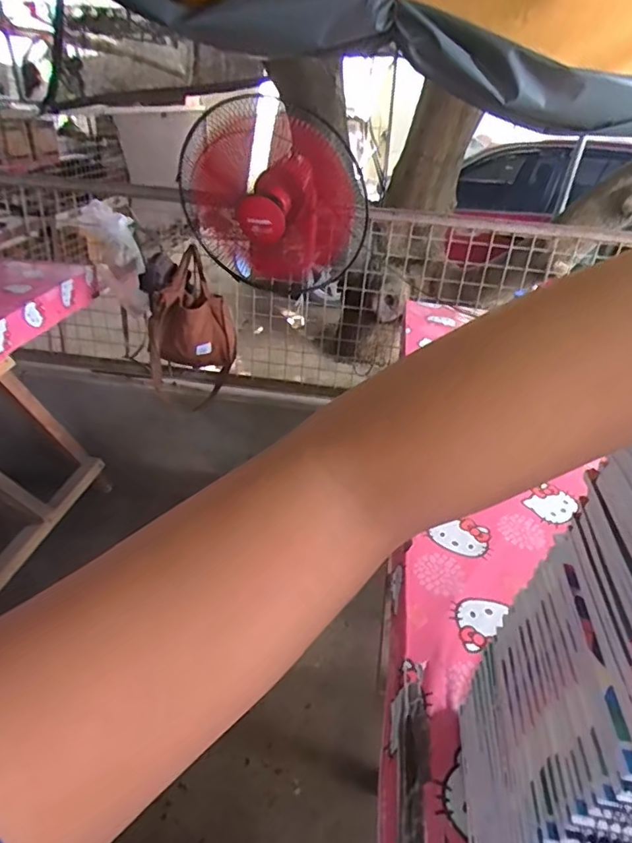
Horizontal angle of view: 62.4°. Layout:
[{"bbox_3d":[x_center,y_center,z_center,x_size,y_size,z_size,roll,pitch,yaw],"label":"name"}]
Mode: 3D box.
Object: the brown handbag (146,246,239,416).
[{"bbox_3d":[-0.384,-0.270,1.617,0.260,0.420,0.134,-7,33,-17],"label":"brown handbag"}]

